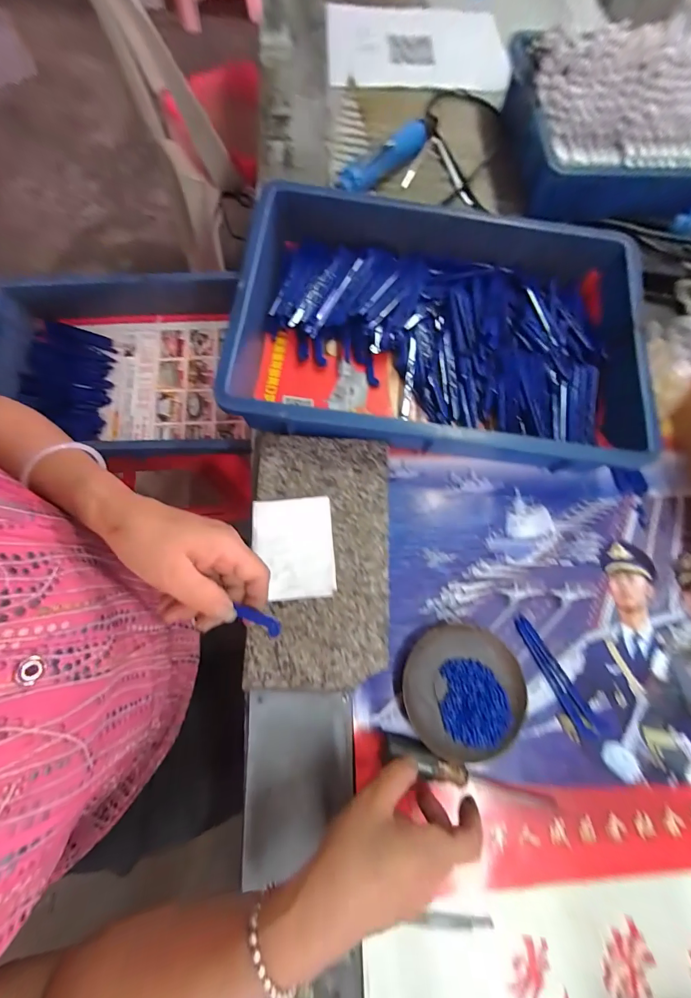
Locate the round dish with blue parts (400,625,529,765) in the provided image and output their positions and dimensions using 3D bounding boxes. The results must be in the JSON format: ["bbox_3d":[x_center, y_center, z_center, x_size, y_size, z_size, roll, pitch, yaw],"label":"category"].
[{"bbox_3d":[0.116,0.181,0.339,0.117,0.019,0.110,0,75,-2],"label":"round dish with blue parts"}]

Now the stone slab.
[{"bbox_3d":[-0.024,0.056,0.359,0.132,0.030,0.241,1,75,-2],"label":"stone slab"}]

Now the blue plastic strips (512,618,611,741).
[{"bbox_3d":[0.209,0.178,0.350,0.023,0.005,0.126,-32,78,-10],"label":"blue plastic strips"}]

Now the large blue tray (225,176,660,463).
[{"bbox_3d":[0.106,-0.182,0.402,0.432,0.086,0.286,6,75,0],"label":"large blue tray"}]

